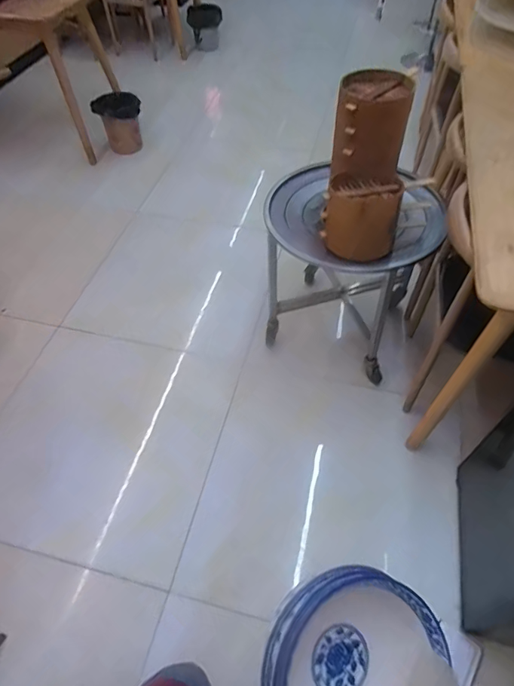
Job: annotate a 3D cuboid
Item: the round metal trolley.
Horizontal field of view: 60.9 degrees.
[{"bbox_3d":[0.290,-0.250,1.510,0.533,0.545,0.434,15,54,13],"label":"round metal trolley"}]

